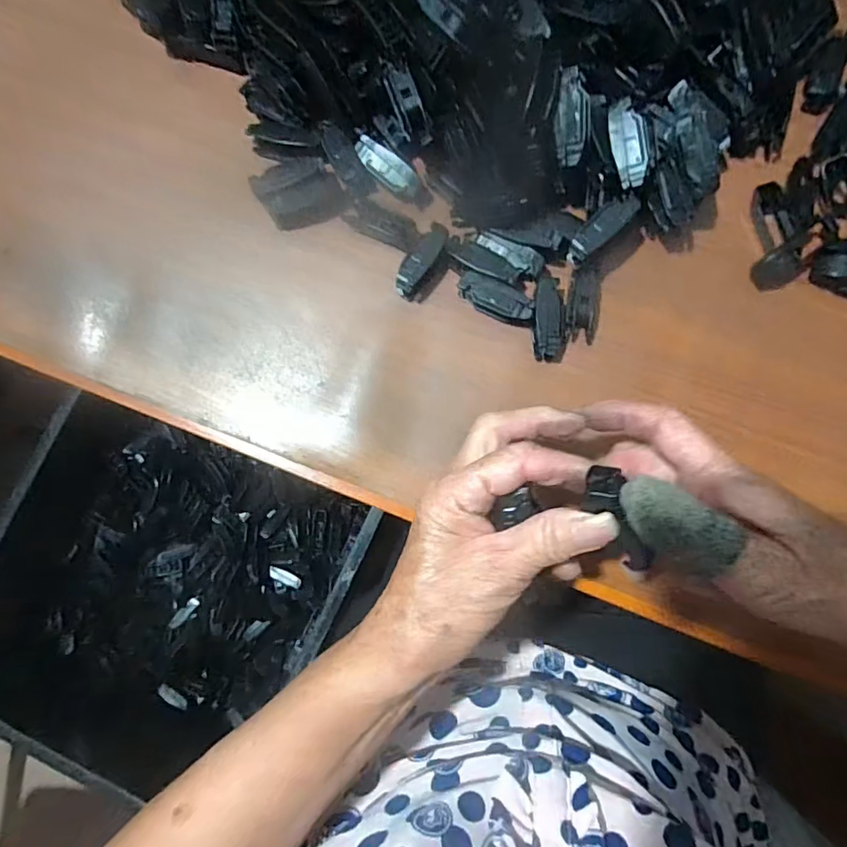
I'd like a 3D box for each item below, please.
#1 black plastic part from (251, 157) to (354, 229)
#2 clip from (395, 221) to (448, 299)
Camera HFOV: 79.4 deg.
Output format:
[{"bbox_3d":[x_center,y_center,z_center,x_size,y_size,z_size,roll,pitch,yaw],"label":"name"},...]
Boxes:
[{"bbox_3d":[-0.081,-0.152,0.336,0.055,0.011,0.040,-18,85,0],"label":"black plastic part"},{"bbox_3d":[-0.001,-0.104,0.322,0.018,0.015,0.050,32,87,4],"label":"clip"}]

